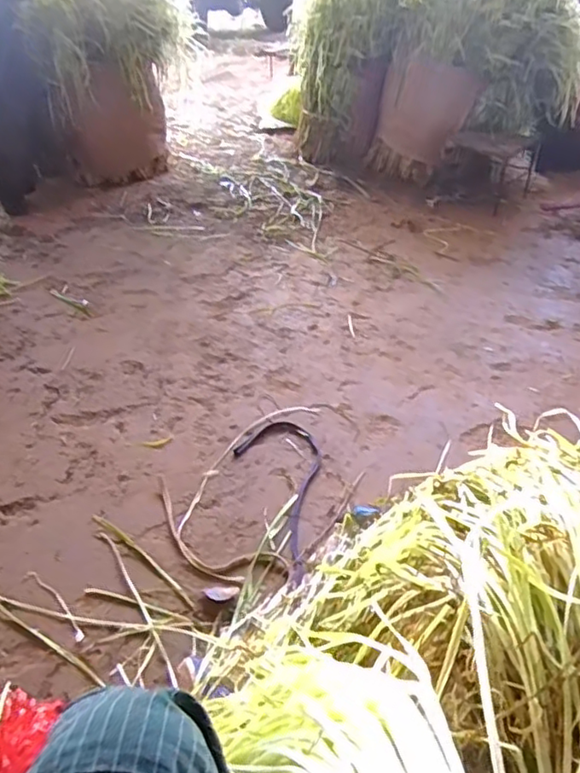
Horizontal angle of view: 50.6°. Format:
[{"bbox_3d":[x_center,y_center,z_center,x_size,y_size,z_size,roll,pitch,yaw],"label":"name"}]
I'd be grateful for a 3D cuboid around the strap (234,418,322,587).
[{"bbox_3d":[0.013,0.186,1.130,0.158,0.015,0.402,-16,39,-15],"label":"strap"}]

